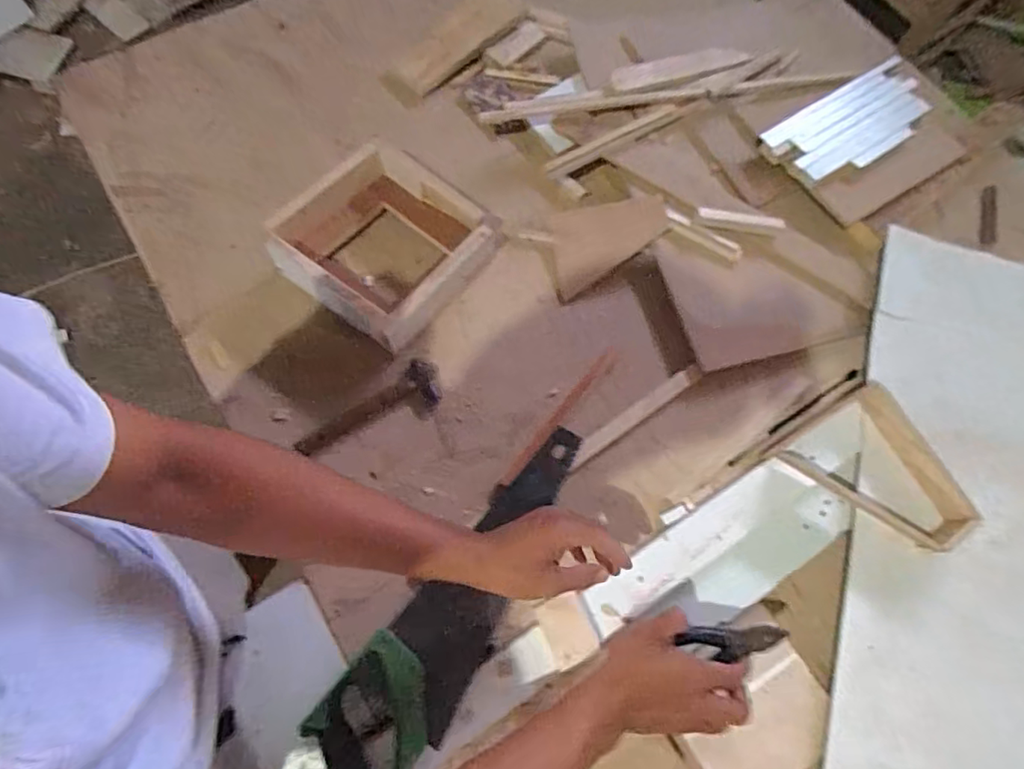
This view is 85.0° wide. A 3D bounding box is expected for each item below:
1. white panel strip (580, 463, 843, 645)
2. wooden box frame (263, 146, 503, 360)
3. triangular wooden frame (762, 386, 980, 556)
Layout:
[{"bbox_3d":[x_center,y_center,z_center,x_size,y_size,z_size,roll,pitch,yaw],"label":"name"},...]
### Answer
[{"bbox_3d":[0.240,0.205,0.640,0.316,0.015,0.124,-31,86,-12],"label":"white panel strip"},{"bbox_3d":[-0.170,-0.190,0.748,0.236,0.073,0.231,37,75,12],"label":"wooden box frame"},{"bbox_3d":[0.426,0.112,0.658,0.157,0.044,0.196,-33,74,-10],"label":"triangular wooden frame"}]

